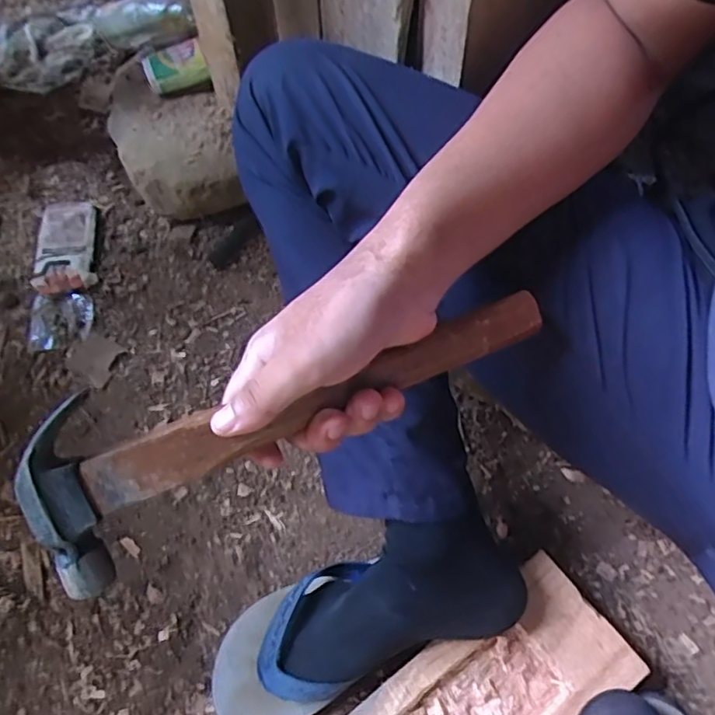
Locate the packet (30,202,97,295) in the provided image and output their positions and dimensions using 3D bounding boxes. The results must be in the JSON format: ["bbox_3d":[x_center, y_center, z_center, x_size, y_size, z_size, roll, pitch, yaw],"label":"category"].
[{"bbox_3d":[-0.345,-0.132,0.700,0.072,0.023,0.121,-7,62,-2],"label":"packet"}]

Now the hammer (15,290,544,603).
[{"bbox_3d":[-0.035,0.013,0.307,0.276,0.028,0.083,-29,102,-10],"label":"hammer"}]

